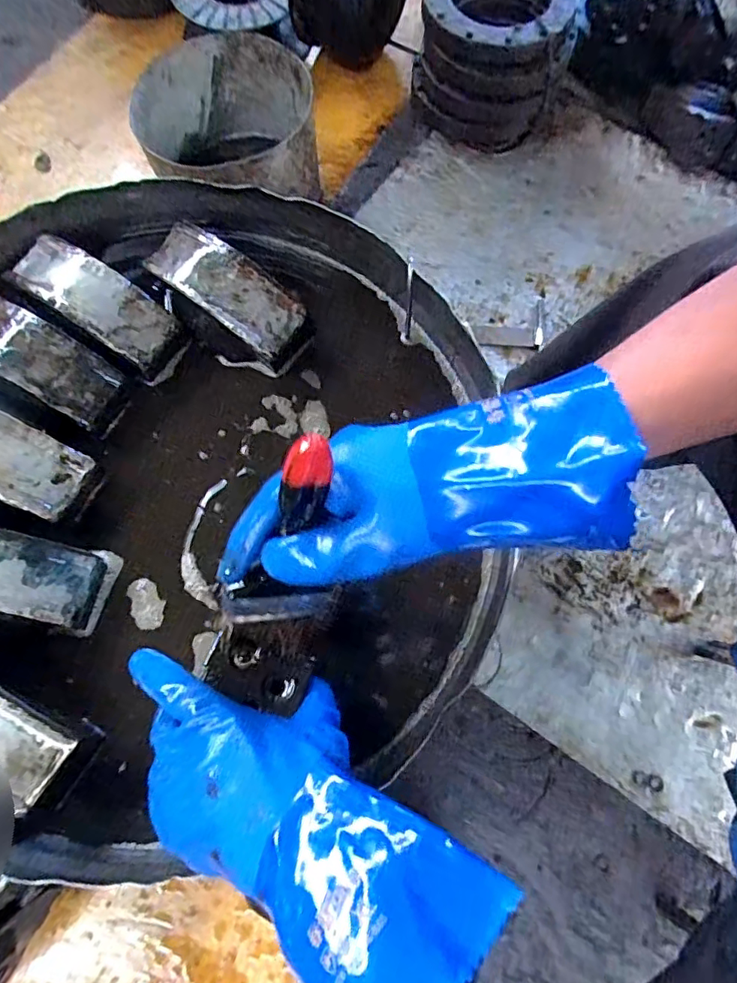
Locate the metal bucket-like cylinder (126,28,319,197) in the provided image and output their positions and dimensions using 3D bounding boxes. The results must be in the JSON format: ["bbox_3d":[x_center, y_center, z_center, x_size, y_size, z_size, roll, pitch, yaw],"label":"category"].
[{"bbox_3d":[-0.225,-0.579,0.913,0.284,0.177,0.286,0,74,-1],"label":"metal bucket-like cylinder"}]

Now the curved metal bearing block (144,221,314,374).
[{"bbox_3d":[-0.130,-0.184,0.494,0.155,0.043,0.062,36,76,8],"label":"curved metal bearing block"}]

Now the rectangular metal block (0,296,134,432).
[{"bbox_3d":[-0.293,-0.118,0.472,0.148,0.043,0.058,29,75,6],"label":"rectangular metal block"}]

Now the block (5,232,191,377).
[{"bbox_3d":[-0.250,-0.174,0.492,0.160,0.043,0.058,33,76,7],"label":"block"}]

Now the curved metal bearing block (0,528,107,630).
[{"bbox_3d":[-0.305,0.060,0.428,0.167,0.048,0.061,13,74,2],"label":"curved metal bearing block"}]

